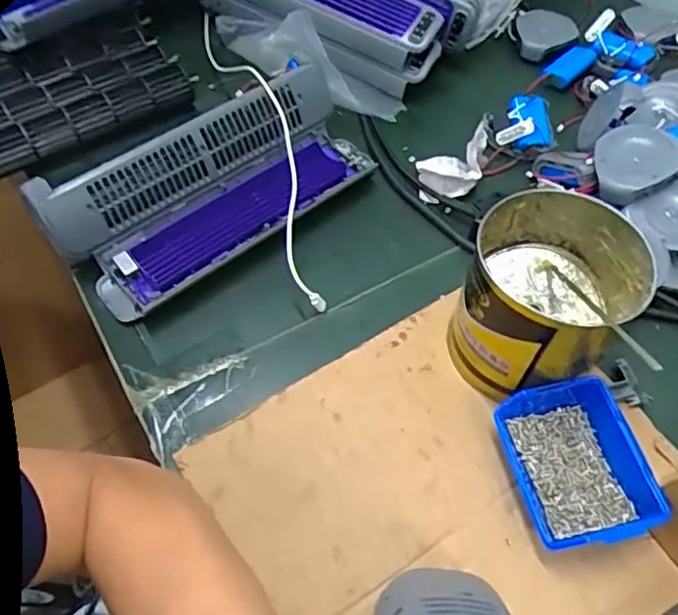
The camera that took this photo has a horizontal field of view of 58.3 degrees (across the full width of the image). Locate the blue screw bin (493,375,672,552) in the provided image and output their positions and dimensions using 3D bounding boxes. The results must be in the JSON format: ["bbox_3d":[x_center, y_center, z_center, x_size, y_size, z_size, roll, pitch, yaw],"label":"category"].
[{"bbox_3d":[0.171,0.115,0.440,0.087,0.042,0.113,-14,57,-8],"label":"blue screw bin"}]

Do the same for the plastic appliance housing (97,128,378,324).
[{"bbox_3d":[-0.091,-0.085,0.587,0.296,0.035,0.079,-34,62,-20],"label":"plastic appliance housing"}]

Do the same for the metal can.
[{"bbox_3d":[0.157,-0.004,0.469,0.126,0.111,0.117,-1,56,1],"label":"metal can"}]

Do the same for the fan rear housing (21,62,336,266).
[{"bbox_3d":[-0.134,-0.145,0.571,0.297,0.059,0.046,-34,62,-19],"label":"fan rear housing"}]

